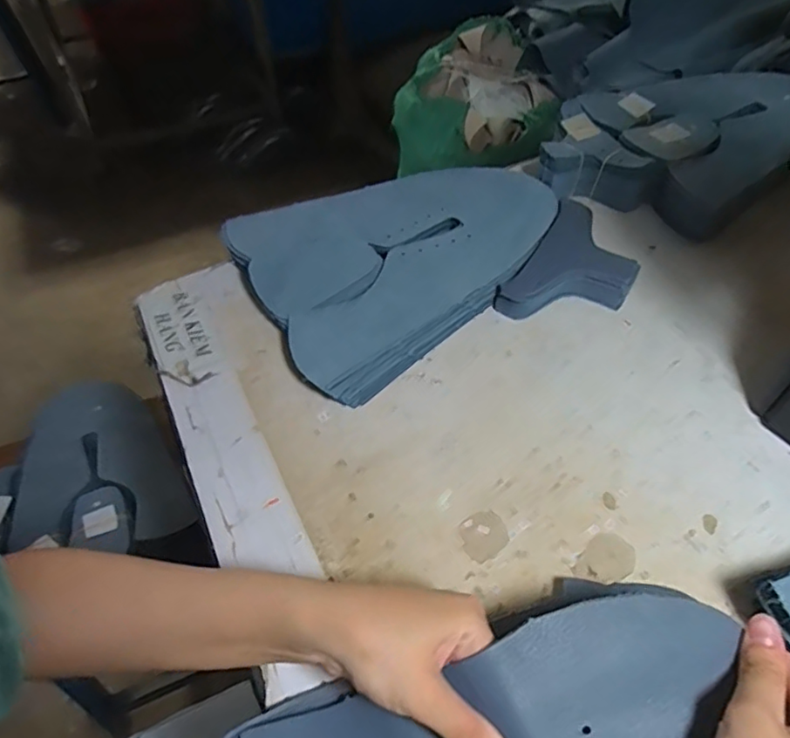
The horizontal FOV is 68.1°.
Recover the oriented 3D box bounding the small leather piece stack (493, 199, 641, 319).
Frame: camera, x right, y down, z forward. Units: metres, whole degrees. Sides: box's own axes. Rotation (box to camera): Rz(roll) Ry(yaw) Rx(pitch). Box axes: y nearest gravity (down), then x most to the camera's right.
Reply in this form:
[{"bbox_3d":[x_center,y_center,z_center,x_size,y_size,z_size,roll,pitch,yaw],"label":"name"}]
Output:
[{"bbox_3d":[0.162,-0.086,0.516,0.090,0.028,0.138,28,58,21],"label":"small leather piece stack"}]

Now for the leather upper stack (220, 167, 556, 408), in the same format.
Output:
[{"bbox_3d":[0.014,-0.101,0.524,0.274,0.027,0.207,-25,58,-16],"label":"leather upper stack"}]

